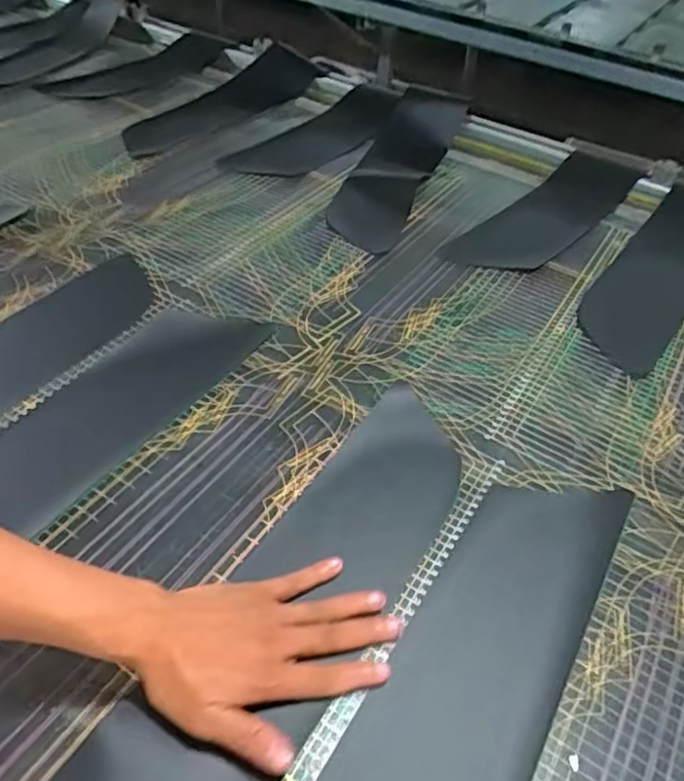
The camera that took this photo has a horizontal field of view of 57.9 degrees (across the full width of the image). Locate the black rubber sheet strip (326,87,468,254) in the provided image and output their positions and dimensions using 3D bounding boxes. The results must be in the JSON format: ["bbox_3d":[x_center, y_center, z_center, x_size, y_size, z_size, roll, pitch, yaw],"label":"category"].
[{"bbox_3d":[0.086,-0.366,0.975,0.121,0.050,0.467,17,46,12],"label":"black rubber sheet strip"}]

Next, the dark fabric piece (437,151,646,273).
[{"bbox_3d":[0.305,-0.268,0.912,0.122,0.030,0.391,34,52,26],"label":"dark fabric piece"}]

